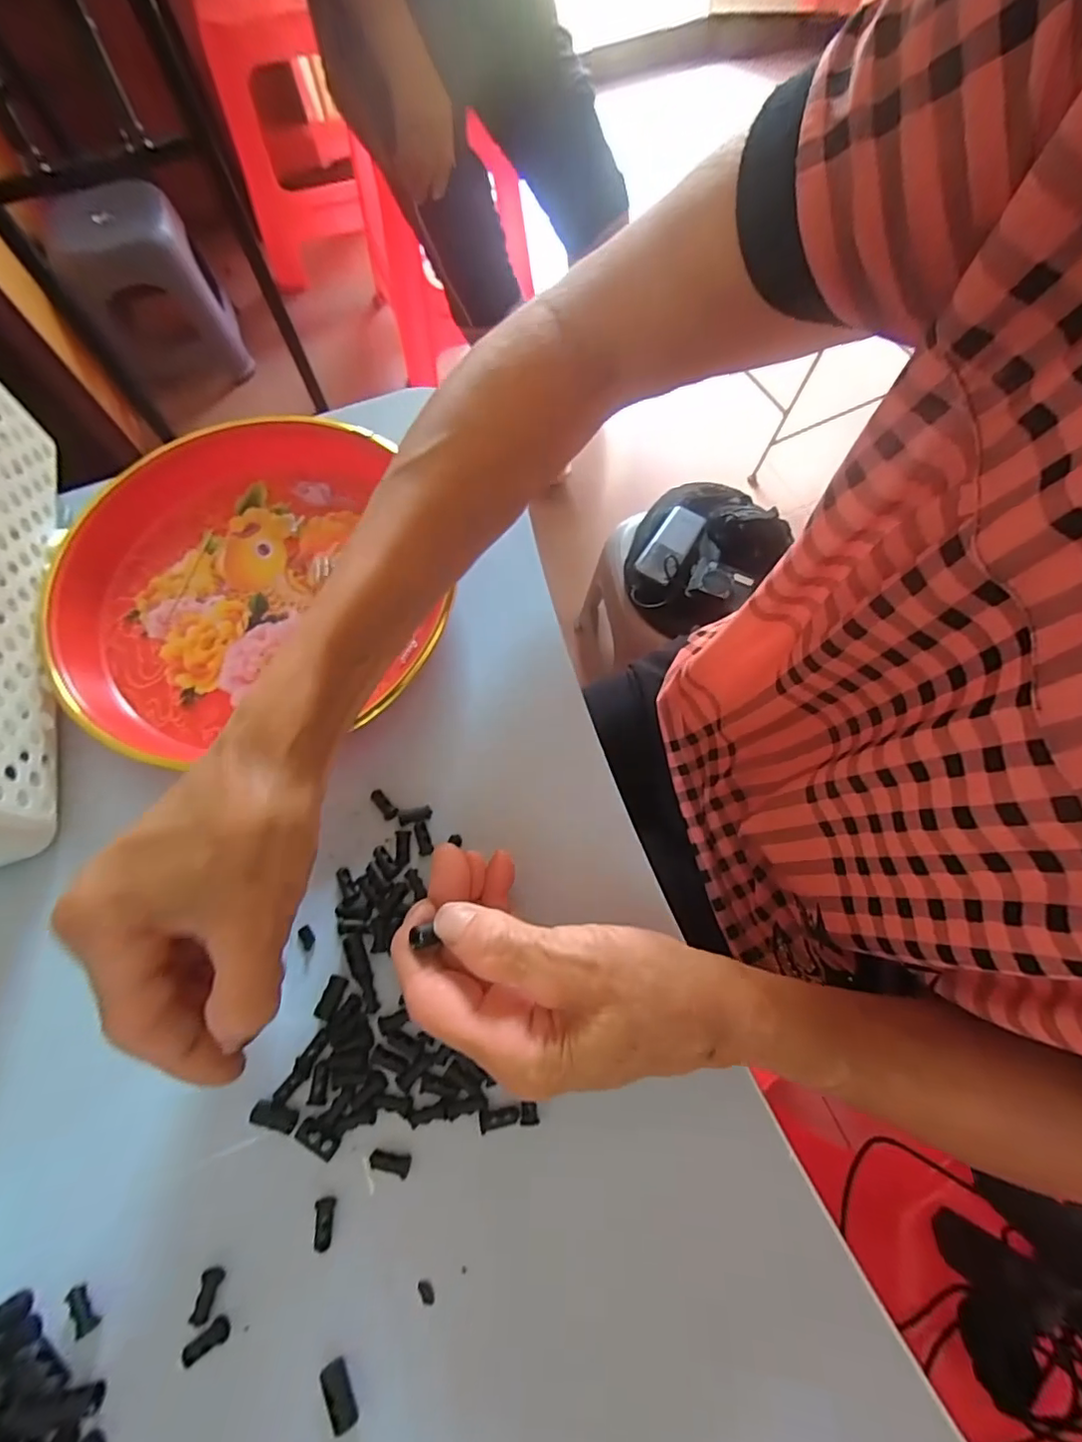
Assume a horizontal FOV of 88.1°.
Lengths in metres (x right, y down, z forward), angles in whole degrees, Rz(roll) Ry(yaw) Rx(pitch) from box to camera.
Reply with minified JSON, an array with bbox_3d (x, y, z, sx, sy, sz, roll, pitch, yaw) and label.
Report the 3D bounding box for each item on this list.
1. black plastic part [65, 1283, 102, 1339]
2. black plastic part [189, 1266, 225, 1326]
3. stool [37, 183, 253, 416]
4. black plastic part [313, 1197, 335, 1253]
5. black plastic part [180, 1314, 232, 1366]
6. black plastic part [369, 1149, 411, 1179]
[{"bbox_3d":[-0.176,0.226,0.213,0.006,0.004,0.016,-39,73,-12],"label":"black plastic part"},{"bbox_3d":[-0.129,0.221,0.215,0.008,0.004,0.017,14,70,7],"label":"black plastic part"},{"bbox_3d":[-0.929,-1.011,1.351,0.296,0.326,0.333,-29,71,-9],"label":"stool"},{"bbox_3d":[-0.087,0.200,0.223,0.007,0.005,0.016,-2,69,1],"label":"black plastic part"},{"bbox_3d":[-0.126,0.233,0.209,0.017,0.004,0.007,-36,72,-11],"label":"black plastic part"},{"bbox_3d":[-0.062,0.182,0.230,0.017,0.005,0.006,9,70,5],"label":"black plastic part"}]

